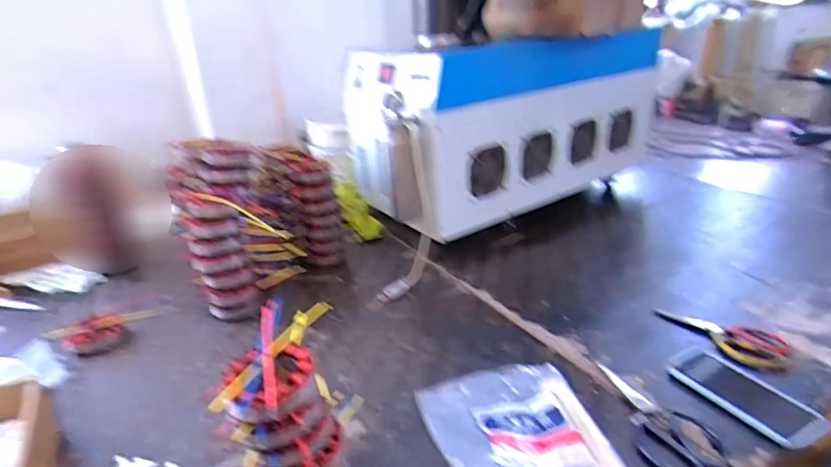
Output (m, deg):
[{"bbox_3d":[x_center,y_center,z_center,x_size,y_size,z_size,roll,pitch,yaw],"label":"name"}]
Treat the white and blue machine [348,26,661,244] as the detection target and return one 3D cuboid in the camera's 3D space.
[{"bbox_3d":[0.243,-0.296,1.236,0.815,0.374,0.374,-18,29,-28],"label":"white and blue machine"}]

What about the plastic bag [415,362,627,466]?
[{"bbox_3d":[0.124,0.236,0.578,0.205,0.058,0.253,-6,26,-8],"label":"plastic bag"}]

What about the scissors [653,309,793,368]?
[{"bbox_3d":[0.479,0.164,0.753,0.181,0.008,0.086,14,30,30],"label":"scissors"}]

